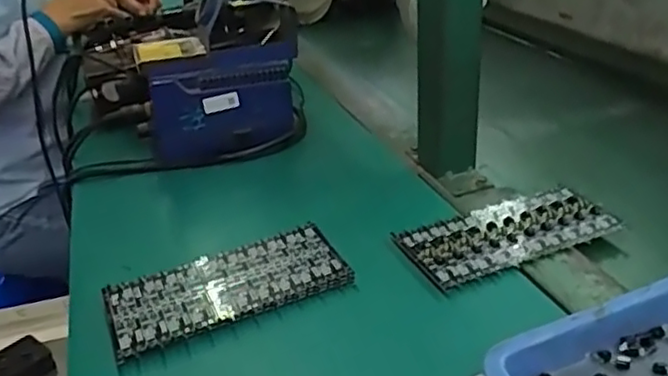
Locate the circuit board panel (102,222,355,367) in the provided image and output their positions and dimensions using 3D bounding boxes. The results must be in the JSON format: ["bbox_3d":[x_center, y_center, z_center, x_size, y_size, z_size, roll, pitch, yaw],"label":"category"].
[{"bbox_3d":[-0.076,0.069,0.452,0.161,0.013,0.077,-15,30,-21],"label":"circuit board panel"}]

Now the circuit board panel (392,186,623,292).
[{"bbox_3d":[0.133,0.035,0.488,0.160,0.013,0.072,-14,30,-20],"label":"circuit board panel"}]

